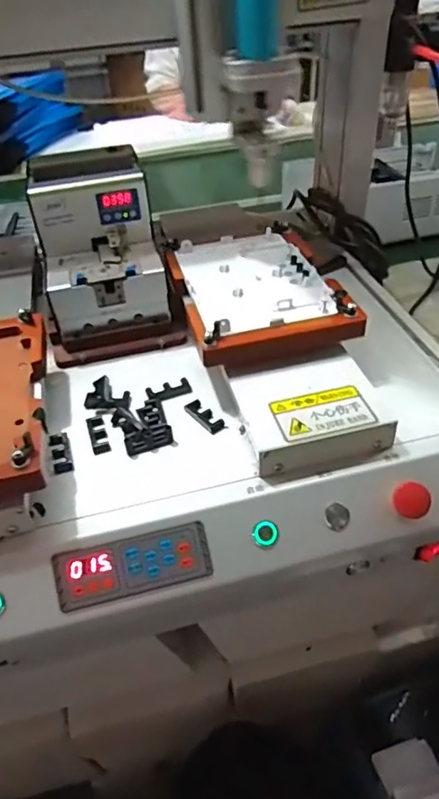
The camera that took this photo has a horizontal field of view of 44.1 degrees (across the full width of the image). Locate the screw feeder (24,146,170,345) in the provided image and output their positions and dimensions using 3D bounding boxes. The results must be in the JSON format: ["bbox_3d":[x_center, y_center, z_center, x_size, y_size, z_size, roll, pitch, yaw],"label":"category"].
[{"bbox_3d":[-0.139,-0.180,0.619,0.134,0.171,0.189,-10,41,-7],"label":"screw feeder"}]

